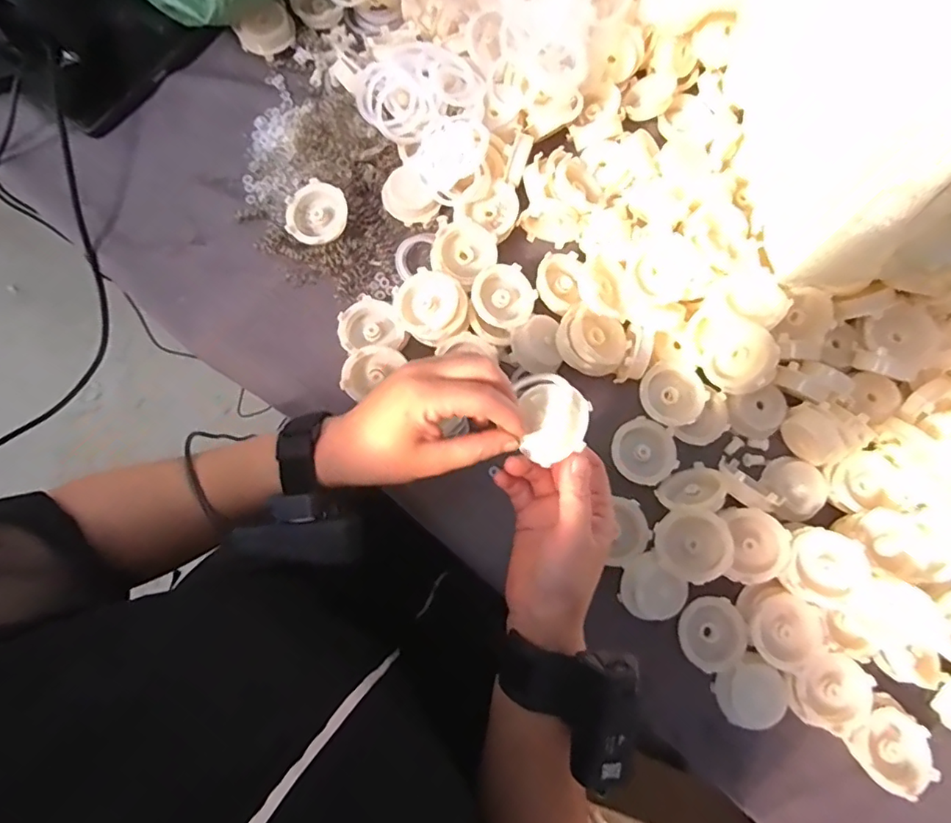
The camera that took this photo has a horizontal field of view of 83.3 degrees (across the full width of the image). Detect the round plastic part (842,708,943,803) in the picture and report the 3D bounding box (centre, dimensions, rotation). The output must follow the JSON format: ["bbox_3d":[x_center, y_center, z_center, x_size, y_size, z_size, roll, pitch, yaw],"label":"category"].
[{"bbox_3d":[0.314,0.254,0.399,0.055,0.023,0.046,-29,81,-9],"label":"round plastic part"}]

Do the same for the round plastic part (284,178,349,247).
[{"bbox_3d":[-0.139,-0.174,0.474,0.054,0.019,0.054,29,91,-2],"label":"round plastic part"}]

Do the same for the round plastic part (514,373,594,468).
[{"bbox_3d":[0.053,0.002,0.350,0.043,0.025,0.055,-15,77,41],"label":"round plastic part"}]

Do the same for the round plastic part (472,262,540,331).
[{"bbox_3d":[0.025,-0.098,0.449,0.050,0.021,0.055,1,77,-3],"label":"round plastic part"}]

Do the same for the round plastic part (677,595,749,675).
[{"bbox_3d":[0.188,0.176,0.423,0.053,0.017,0.054,1,77,-3],"label":"round plastic part"}]

